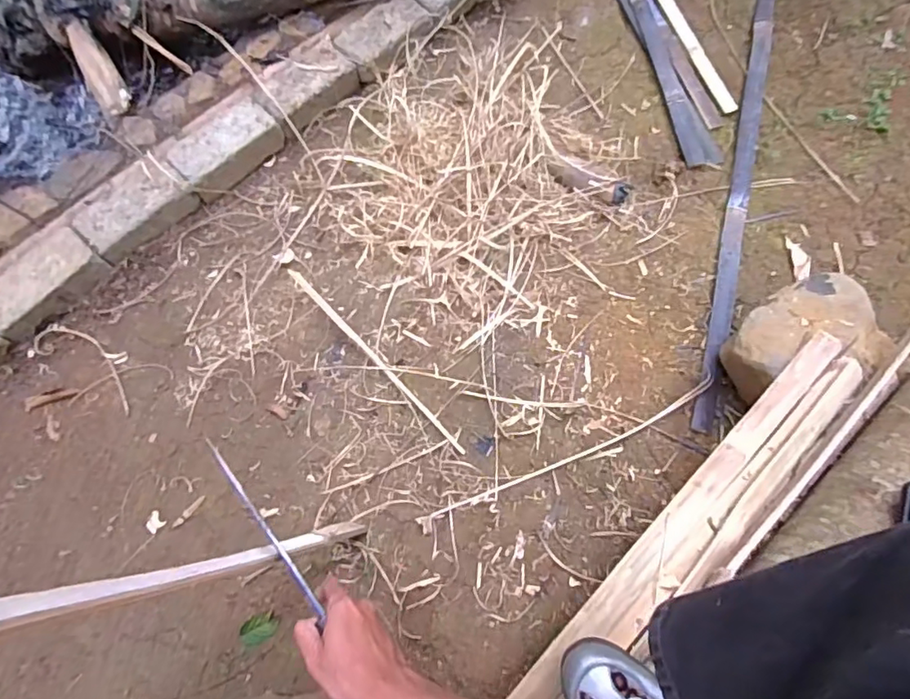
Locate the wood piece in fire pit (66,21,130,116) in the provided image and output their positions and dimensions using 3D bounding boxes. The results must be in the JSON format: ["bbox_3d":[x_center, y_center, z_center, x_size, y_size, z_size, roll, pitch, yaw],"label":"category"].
[{"bbox_3d":[-0.747,-0.585,1.171,0.059,0.032,0.189,-28,103,-7],"label":"wood piece in fire pit"}]

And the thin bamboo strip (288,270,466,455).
[{"bbox_3d":[-0.149,0.012,0.994,0.015,0.011,0.471,-42,73,-12],"label":"thin bamboo strip"}]

